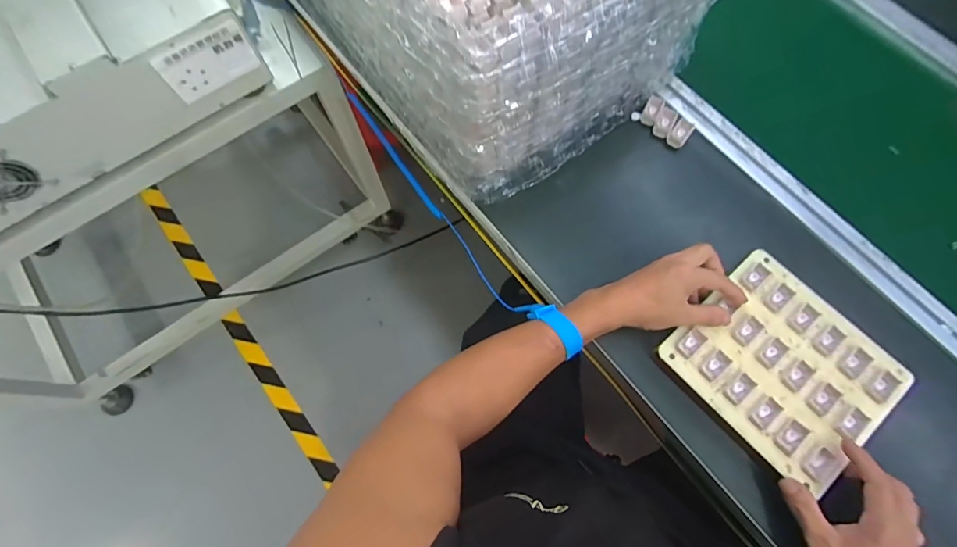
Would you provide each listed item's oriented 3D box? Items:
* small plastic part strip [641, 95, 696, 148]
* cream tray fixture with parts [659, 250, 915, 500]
[{"bbox_3d":[0.249,-0.201,0.591,0.071,0.010,0.047,43,76,14],"label":"small plastic part strip"},{"bbox_3d":[0.322,0.097,0.473,0.170,0.017,0.194,-39,75,-12],"label":"cream tray fixture with parts"}]

